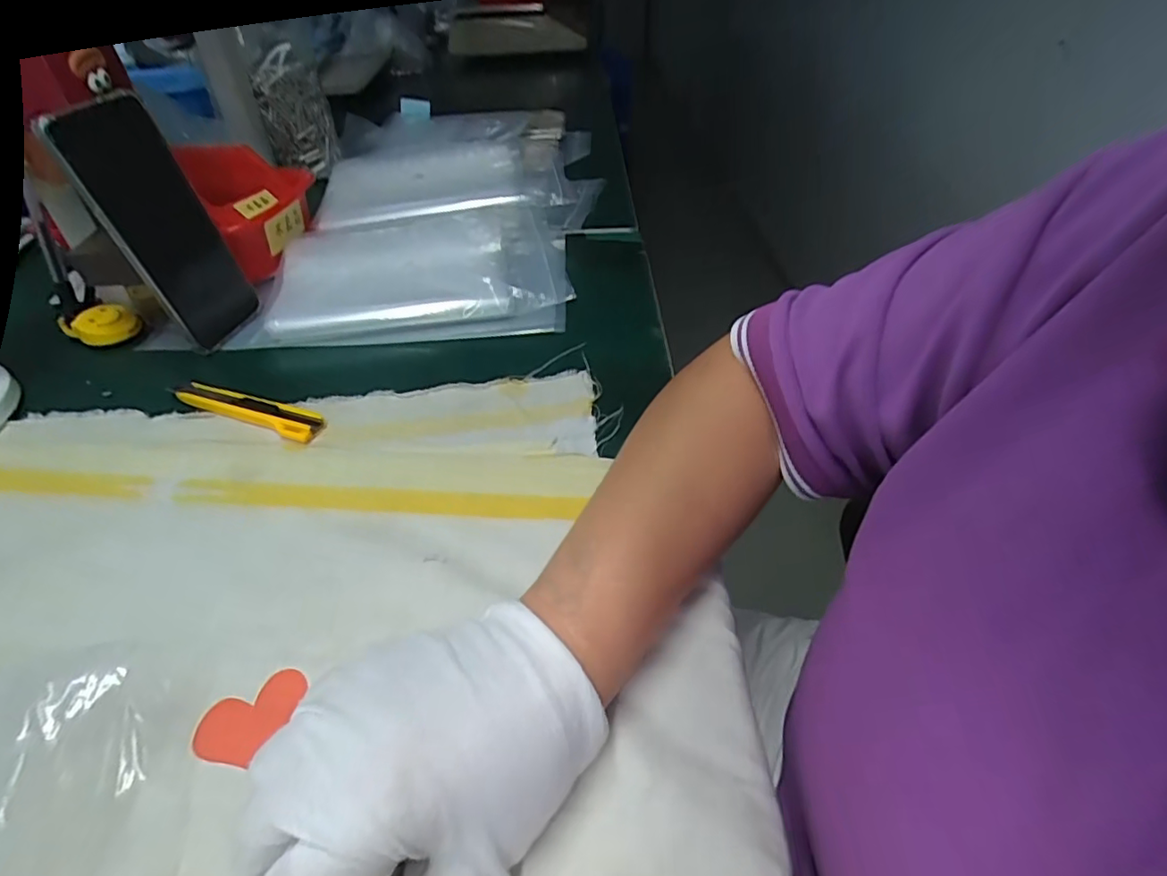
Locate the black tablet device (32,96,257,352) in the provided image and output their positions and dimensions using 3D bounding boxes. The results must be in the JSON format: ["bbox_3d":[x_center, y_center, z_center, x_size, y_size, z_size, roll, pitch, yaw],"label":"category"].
[{"bbox_3d":[-0.328,-0.159,0.462,0.083,0.184,0.010,-10,39,4],"label":"black tablet device"}]

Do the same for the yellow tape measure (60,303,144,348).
[{"bbox_3d":[-0.386,-0.093,0.471,0.055,0.014,0.040,22,56,-6],"label":"yellow tape measure"}]

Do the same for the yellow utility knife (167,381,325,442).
[{"bbox_3d":[-0.226,-0.020,0.392,0.117,0.008,0.022,14,44,16],"label":"yellow utility knife"}]

